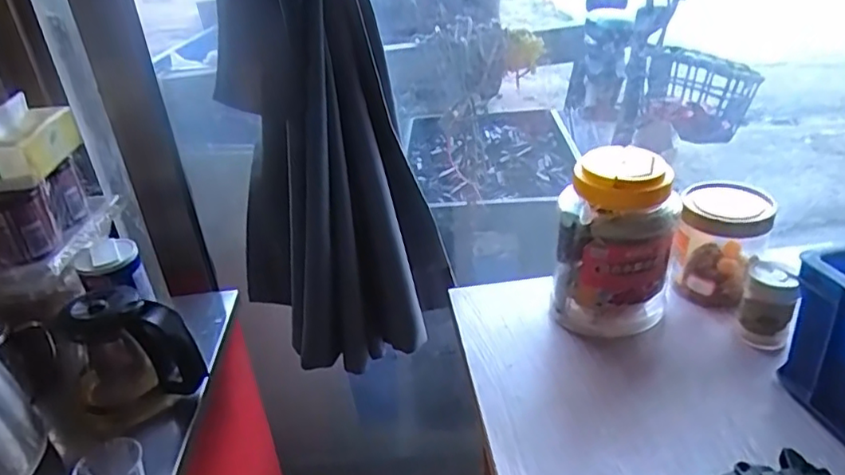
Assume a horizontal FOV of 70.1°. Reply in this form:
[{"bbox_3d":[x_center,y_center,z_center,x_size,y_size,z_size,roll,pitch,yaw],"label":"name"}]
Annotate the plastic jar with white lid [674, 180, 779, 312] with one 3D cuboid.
[{"bbox_3d":[0.302,0.011,0.612,0.080,0.111,0.092,13,35,28],"label":"plastic jar with white lid"}]

